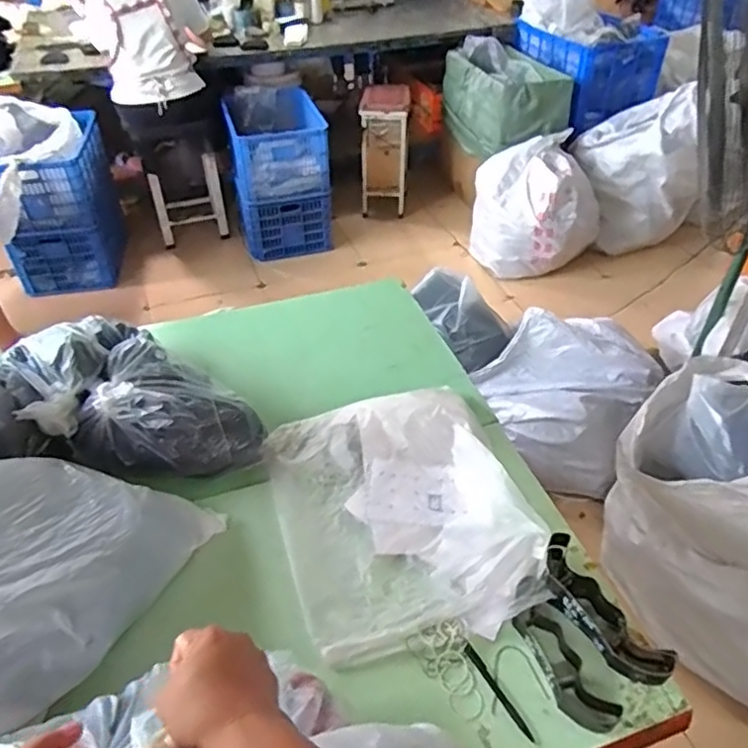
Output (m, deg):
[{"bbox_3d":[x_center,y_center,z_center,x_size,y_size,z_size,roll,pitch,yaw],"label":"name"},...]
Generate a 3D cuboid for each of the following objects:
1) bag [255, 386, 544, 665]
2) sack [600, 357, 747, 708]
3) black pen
[{"bbox_3d":[0.041,0.196,0.978,0.373,0.059,0.450,-13,44,-15],"label":"bag"},{"bbox_3d":[0.887,0.342,1.478,0.468,0.542,0.665,-26,48,-26],"label":"sack"},{"bbox_3d":[0.159,0.404,0.794,0.014,0.012,0.131,-24,47,-24],"label":"black pen"}]

